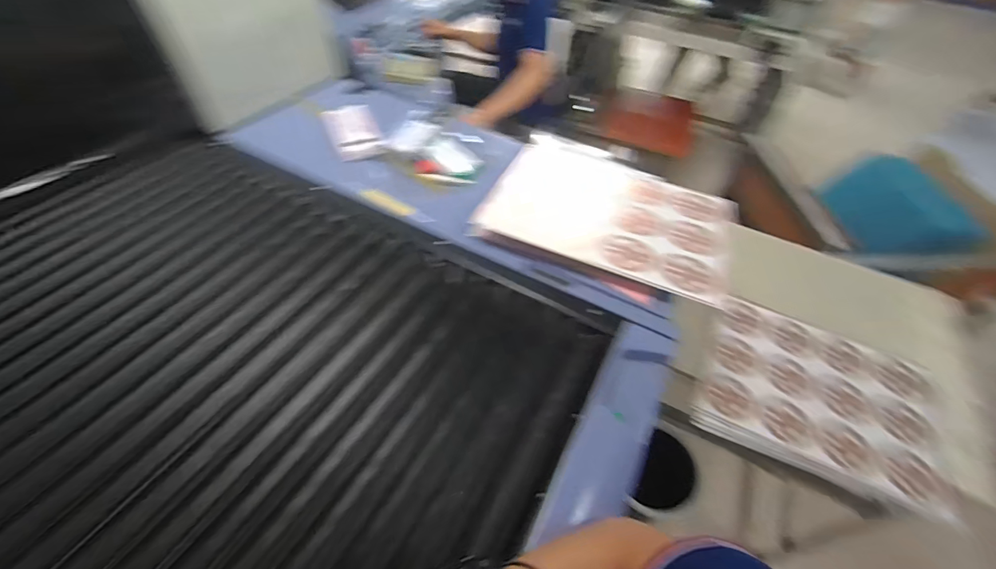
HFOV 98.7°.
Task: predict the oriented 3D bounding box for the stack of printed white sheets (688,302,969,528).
[{"bbox_3d":[0.621,0.207,0.831,0.408,0.044,0.336,20,50,15],"label":"stack of printed white sheets"}]

